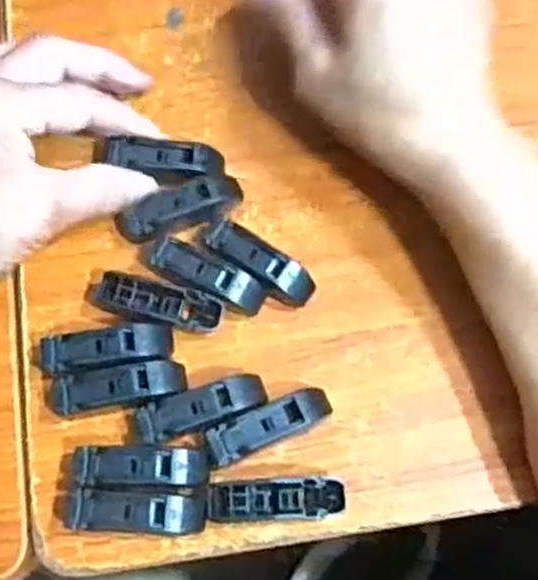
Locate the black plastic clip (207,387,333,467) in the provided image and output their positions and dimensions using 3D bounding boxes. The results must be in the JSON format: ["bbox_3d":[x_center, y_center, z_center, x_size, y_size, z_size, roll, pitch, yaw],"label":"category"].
[{"bbox_3d":[0.001,0.057,0.337,0.054,0.017,0.017,-25,72,-9],"label":"black plastic clip"}]

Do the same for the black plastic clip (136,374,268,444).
[{"bbox_3d":[-0.028,0.051,0.339,0.055,0.014,0.018,-20,71,-7],"label":"black plastic clip"}]

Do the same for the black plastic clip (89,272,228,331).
[{"bbox_3d":[-0.049,0.006,0.354,0.057,0.015,0.017,12,71,5],"label":"black plastic clip"}]

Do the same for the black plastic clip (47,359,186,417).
[{"bbox_3d":[-0.064,0.042,0.341,0.057,0.017,0.017,-10,70,-3],"label":"black plastic clip"}]

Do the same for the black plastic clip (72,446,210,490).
[{"bbox_3d":[-0.053,0.074,0.331,0.054,0.014,0.016,0,70,0],"label":"black plastic clip"}]

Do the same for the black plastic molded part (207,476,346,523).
[{"bbox_3d":[0.003,0.087,0.329,0.055,0.012,0.017,-3,70,-1],"label":"black plastic molded part"}]

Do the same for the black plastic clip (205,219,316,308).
[{"bbox_3d":[-0.003,-0.012,0.359,0.054,0.007,0.017,34,73,-2],"label":"black plastic clip"}]

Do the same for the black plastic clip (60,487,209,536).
[{"bbox_3d":[-0.055,0.092,0.325,0.054,0.015,0.016,3,70,1],"label":"black plastic clip"}]

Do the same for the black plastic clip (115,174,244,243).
[{"bbox_3d":[-0.041,-0.039,0.368,0.060,0.011,0.018,-24,72,-13],"label":"black plastic clip"}]

